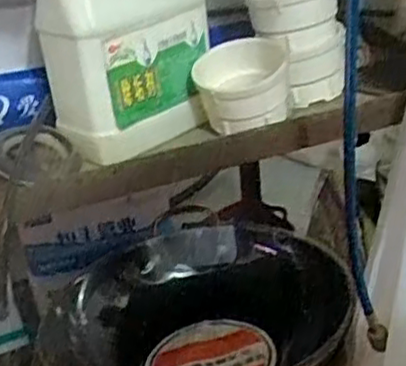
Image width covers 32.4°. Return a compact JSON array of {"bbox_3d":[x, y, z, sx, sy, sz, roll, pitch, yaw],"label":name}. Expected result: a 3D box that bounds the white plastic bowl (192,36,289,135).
[{"bbox_3d":[0.033,-0.083,0.589,0.075,0.056,0.074,-3,32,7],"label":"white plastic bowl"}]

